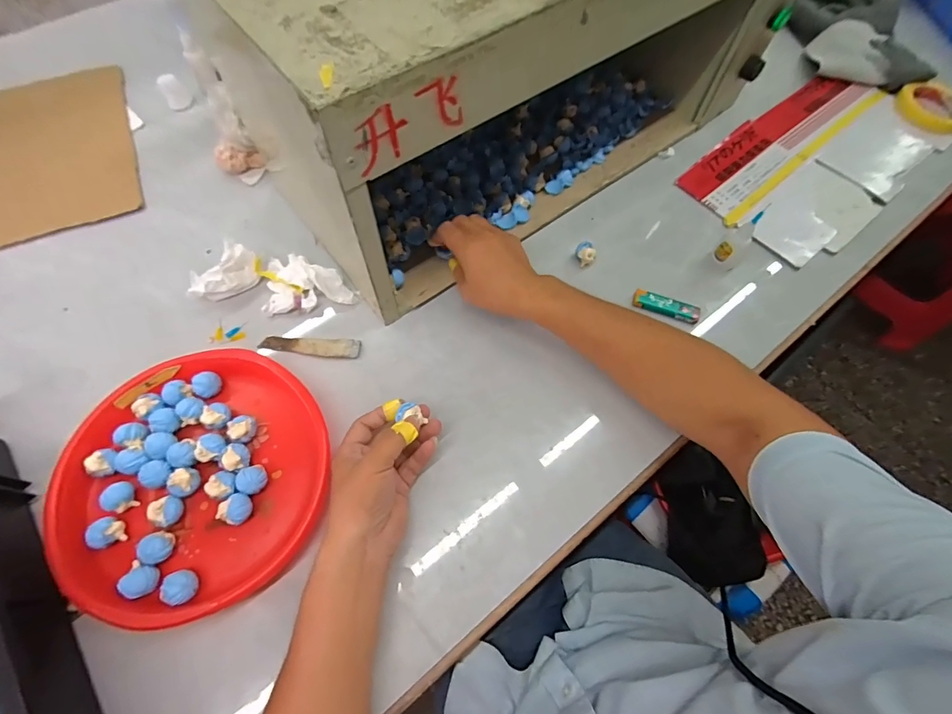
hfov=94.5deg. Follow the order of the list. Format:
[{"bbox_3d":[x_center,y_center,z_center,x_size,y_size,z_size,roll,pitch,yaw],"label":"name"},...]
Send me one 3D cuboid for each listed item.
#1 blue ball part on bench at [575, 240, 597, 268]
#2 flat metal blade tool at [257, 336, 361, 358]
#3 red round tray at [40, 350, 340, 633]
[{"bbox_3d":[0.143,-0.133,0.577,0.026,0.031,0.026,-1,67,1],"label":"blue ball part on bench"},{"bbox_3d":[-0.196,-0.012,0.518,0.117,0.006,0.025,4,65,0],"label":"flat metal blade tool"},{"bbox_3d":[-0.274,0.115,0.438,0.245,0.042,0.248,1,65,-2],"label":"red round tray"}]

